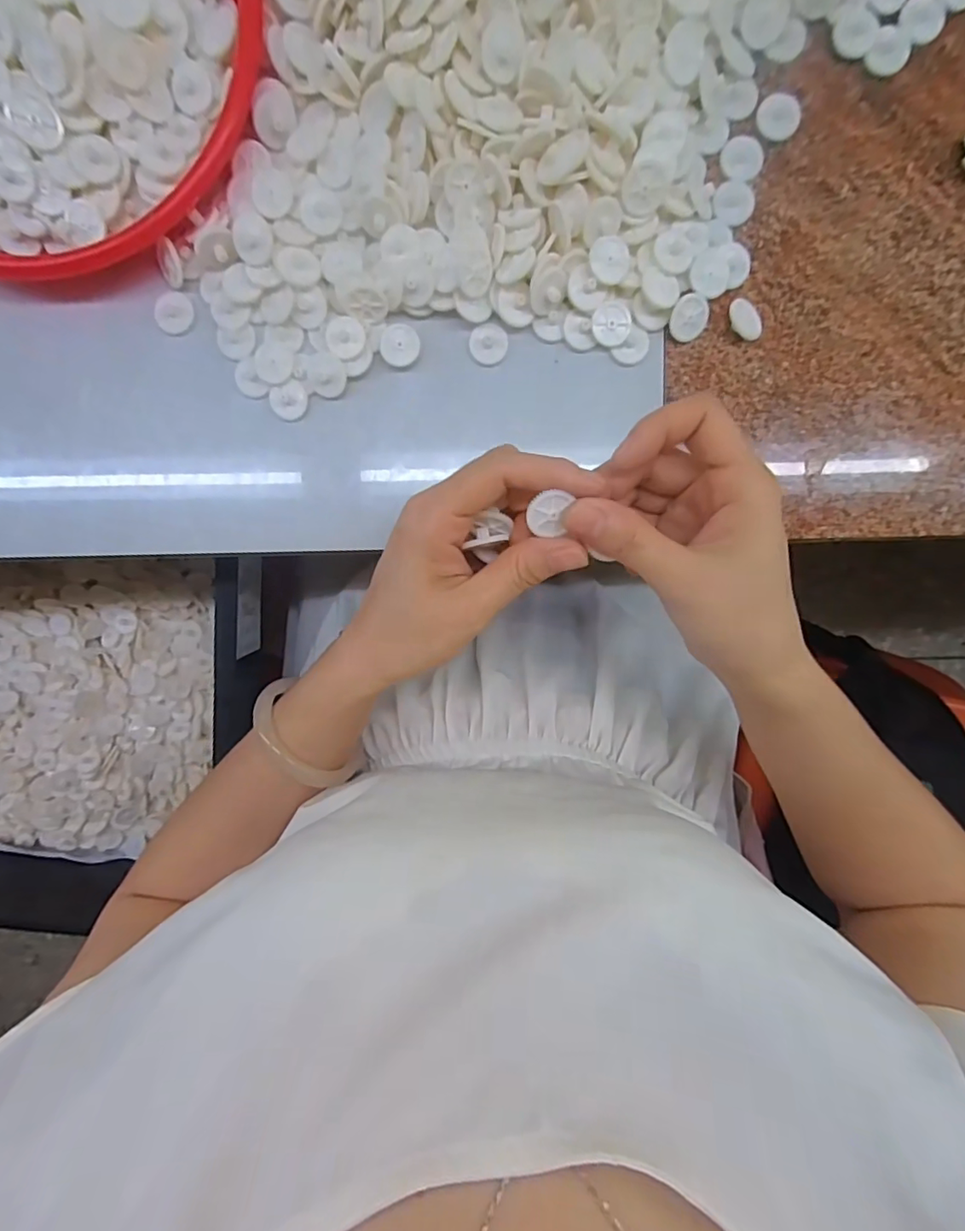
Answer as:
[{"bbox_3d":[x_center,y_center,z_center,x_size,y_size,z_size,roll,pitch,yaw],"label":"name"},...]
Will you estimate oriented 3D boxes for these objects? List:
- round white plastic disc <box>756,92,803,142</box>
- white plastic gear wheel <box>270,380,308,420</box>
[{"bbox_3d":[0.153,-0.258,0.275,0.022,0.004,0.022,0,96,2],"label":"round white plastic disc"},{"bbox_3d":[-0.106,-0.117,0.293,0.020,0.005,0.018,-21,95,4],"label":"white plastic gear wheel"}]

